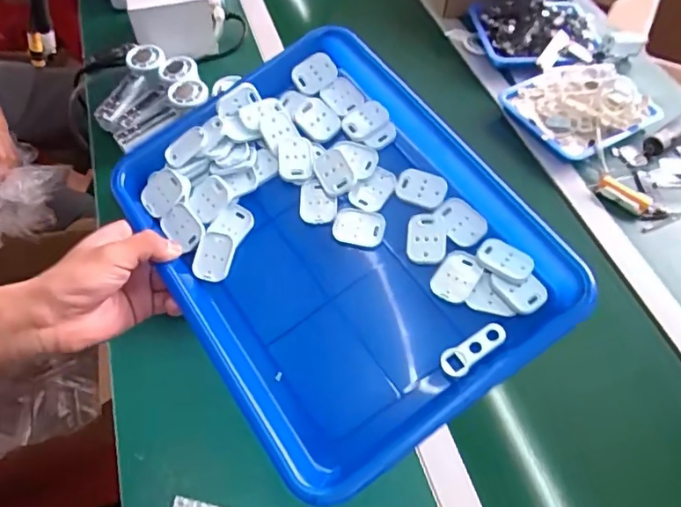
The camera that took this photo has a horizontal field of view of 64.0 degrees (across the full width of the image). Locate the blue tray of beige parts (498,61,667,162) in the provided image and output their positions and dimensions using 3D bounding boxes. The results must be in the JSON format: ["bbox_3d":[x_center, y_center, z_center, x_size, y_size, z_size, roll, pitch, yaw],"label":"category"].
[{"bbox_3d":[0.381,-0.234,0.862,0.198,0.054,0.166,-22,59,-19],"label":"blue tray of beige parts"}]

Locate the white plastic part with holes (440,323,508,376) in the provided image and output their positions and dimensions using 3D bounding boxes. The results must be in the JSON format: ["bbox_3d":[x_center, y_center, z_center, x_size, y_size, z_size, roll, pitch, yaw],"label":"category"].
[{"bbox_3d":[0.093,0.068,0.380,0.049,0.005,0.019,-30,77,-5],"label":"white plastic part with holes"}]

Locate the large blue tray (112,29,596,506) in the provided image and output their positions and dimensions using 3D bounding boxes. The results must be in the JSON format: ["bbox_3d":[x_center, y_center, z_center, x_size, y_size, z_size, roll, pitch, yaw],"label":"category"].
[{"bbox_3d":[-0.010,-0.018,0.425,0.255,0.046,0.327,-38,72,-5],"label":"large blue tray"}]

